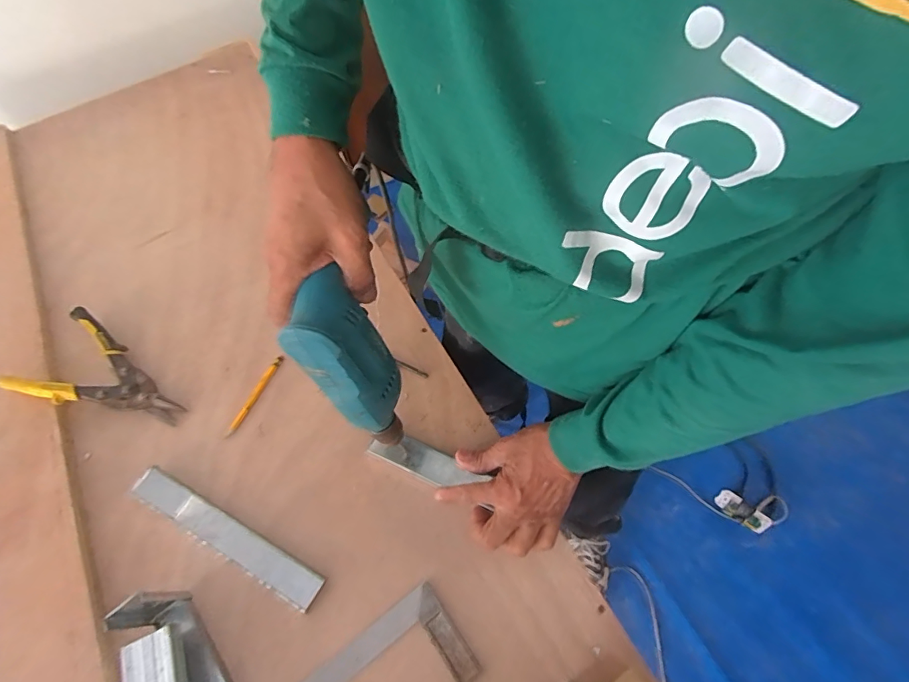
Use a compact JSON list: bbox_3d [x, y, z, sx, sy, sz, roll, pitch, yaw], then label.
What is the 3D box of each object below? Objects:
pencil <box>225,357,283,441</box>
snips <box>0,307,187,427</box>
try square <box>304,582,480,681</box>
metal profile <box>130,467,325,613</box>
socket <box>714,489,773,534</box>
[{"bbox_3d":[-0.265,0.071,0.615,0.010,0.011,0.120,23,63,12],"label":"pencil"},{"bbox_3d":[-0.457,0.049,0.612,0.220,0.029,0.127,22,63,11],"label":"snips"},{"bbox_3d":[-0.082,0.344,0.455,0.198,0.016,0.098,-32,66,-17],"label":"try square"},{"bbox_3d":[-0.264,0.222,0.533,0.260,0.011,0.035,26,64,13],"label":"metal profile"},{"bbox_3d":[0.681,0.401,1.099,0.113,0.032,0.053,35,66,32],"label":"socket"}]

